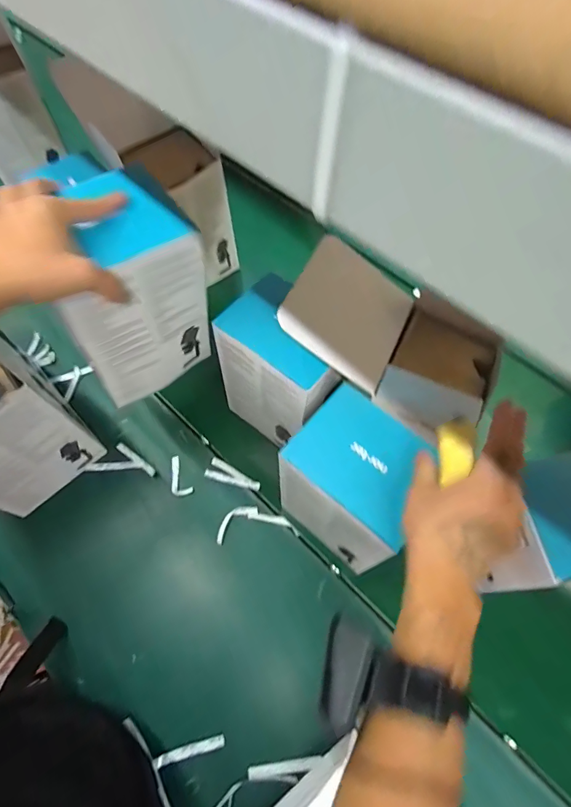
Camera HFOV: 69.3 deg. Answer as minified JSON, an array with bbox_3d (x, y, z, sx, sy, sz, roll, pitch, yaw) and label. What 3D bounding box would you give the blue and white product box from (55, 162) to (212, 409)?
[{"bbox_3d":[-0.177,-0.119,0.481,0.156,0.234,0.104,-35,69,-16],"label":"blue and white product box"}]

